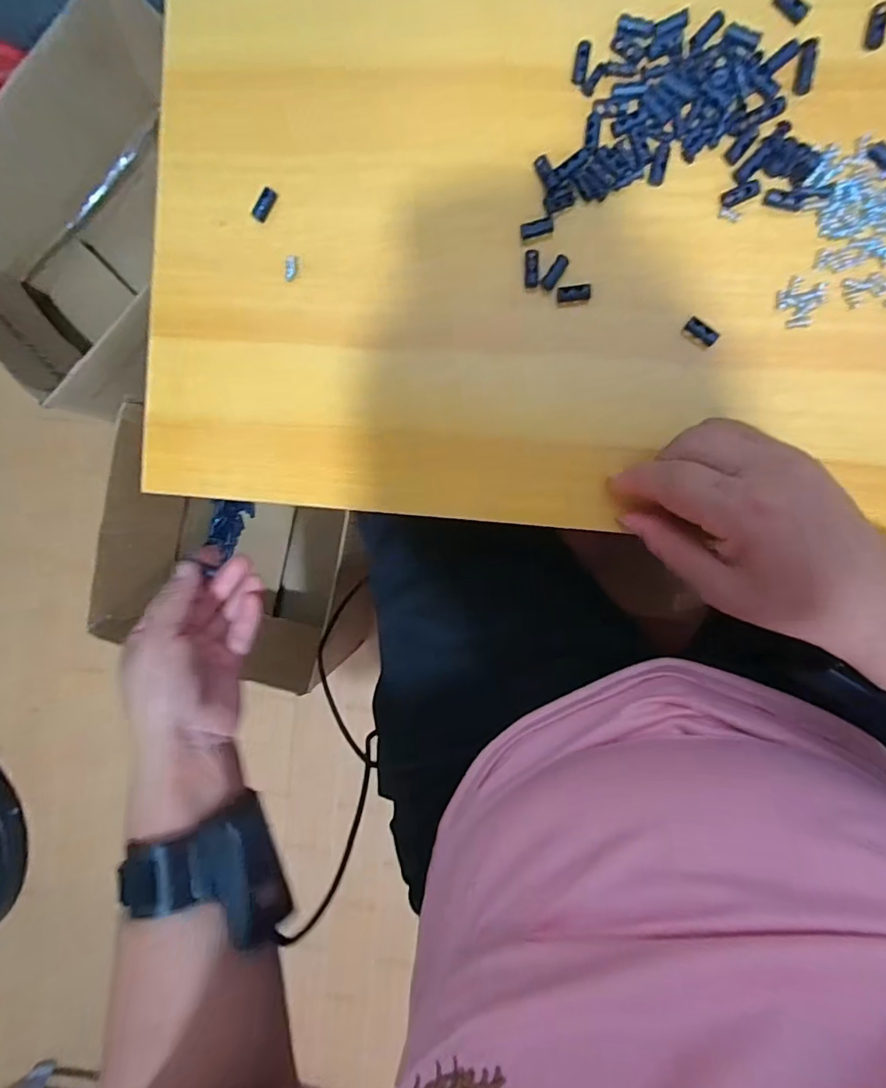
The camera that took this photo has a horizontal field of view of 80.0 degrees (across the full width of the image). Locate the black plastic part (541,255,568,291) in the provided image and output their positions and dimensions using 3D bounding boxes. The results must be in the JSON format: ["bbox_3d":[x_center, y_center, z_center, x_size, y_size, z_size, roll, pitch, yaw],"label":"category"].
[{"bbox_3d":[0.062,-0.150,0.292,0.007,0.004,0.019,36,112,4],"label":"black plastic part"}]

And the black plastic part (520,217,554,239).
[{"bbox_3d":[0.052,-0.174,0.291,0.018,0.006,0.007,-12,92,9],"label":"black plastic part"}]

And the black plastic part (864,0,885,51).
[{"bbox_3d":[0.221,-0.263,0.267,0.009,0.004,0.021,7,95,8],"label":"black plastic part"}]

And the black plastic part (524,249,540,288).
[{"bbox_3d":[0.049,-0.154,0.294,0.008,0.004,0.020,0,94,6],"label":"black plastic part"}]

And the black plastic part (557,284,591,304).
[{"bbox_3d":[0.072,-0.138,0.291,0.018,0.008,0.008,2,95,6],"label":"black plastic part"}]

